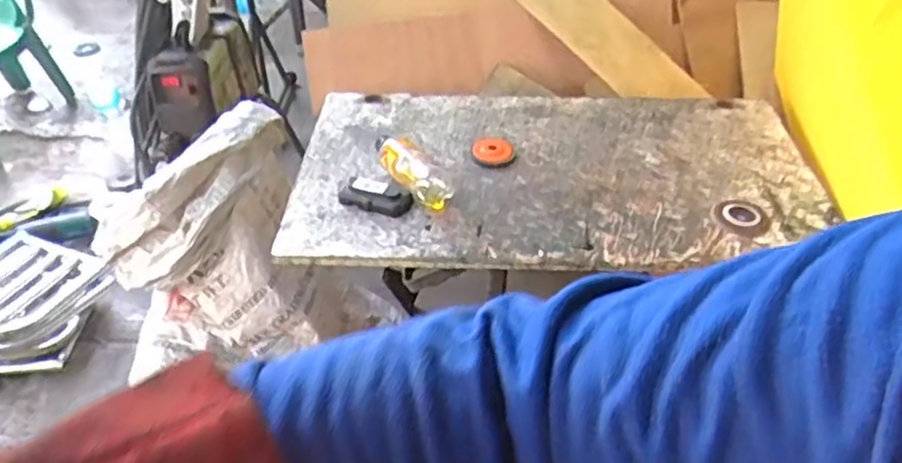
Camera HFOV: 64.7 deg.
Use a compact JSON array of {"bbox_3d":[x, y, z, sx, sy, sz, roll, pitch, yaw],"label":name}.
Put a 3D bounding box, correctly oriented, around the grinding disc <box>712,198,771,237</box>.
[{"bbox_3d":[0.420,-0.027,1.029,0.078,0.012,0.088,19,41,22],"label":"grinding disc"}]

